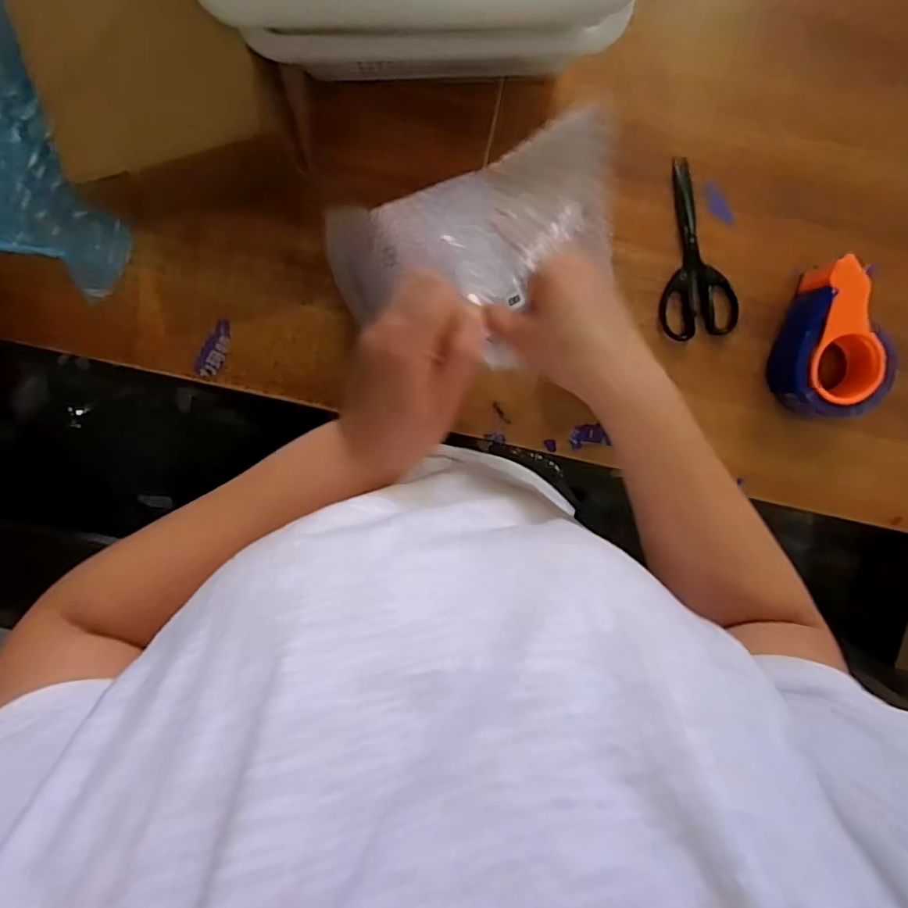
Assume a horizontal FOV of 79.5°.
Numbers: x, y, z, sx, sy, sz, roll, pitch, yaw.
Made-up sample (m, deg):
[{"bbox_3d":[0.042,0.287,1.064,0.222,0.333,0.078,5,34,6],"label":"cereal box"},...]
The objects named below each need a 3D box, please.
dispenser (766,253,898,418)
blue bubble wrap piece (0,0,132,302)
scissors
[{"bbox_3d":[0.424,-0.120,0.594,0.106,0.078,0.160,14,94,-3],"label":"dispenser"},{"bbox_3d":[-0.460,-0.312,0.562,0.148,0.076,0.329,-24,95,1],"label":"blue bubble wrap piece"},{"bbox_3d":[0.277,-0.228,0.614,0.083,0.010,0.193,0,95,-1],"label":"scissors"}]

